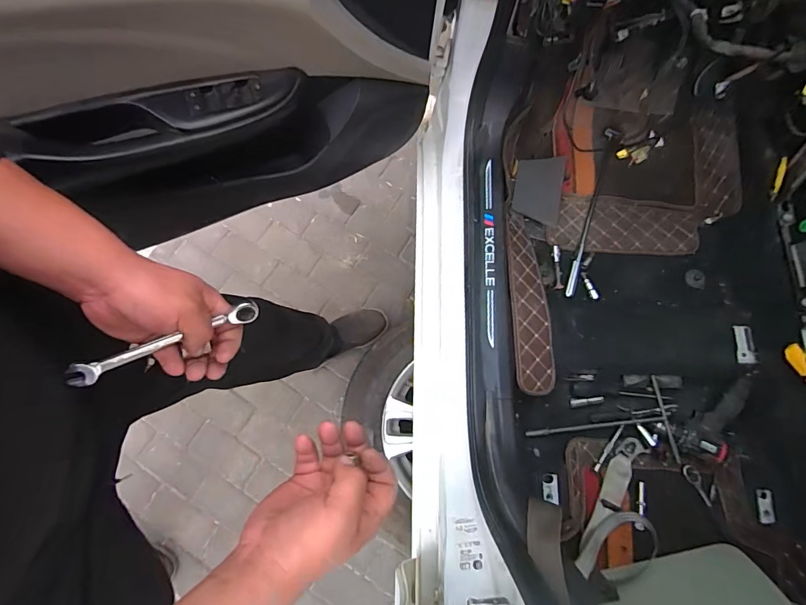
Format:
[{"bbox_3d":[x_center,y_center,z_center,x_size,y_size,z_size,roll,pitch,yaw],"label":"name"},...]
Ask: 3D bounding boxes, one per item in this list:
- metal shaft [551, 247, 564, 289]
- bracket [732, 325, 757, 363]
[{"bbox_3d":[0.366,-0.084,0.965,0.023,0.012,0.111,4,77,1],"label":"metal shaft"},{"bbox_3d":[0.746,0.092,0.892,0.032,0.004,0.082,-2,73,25],"label":"bracket"}]

